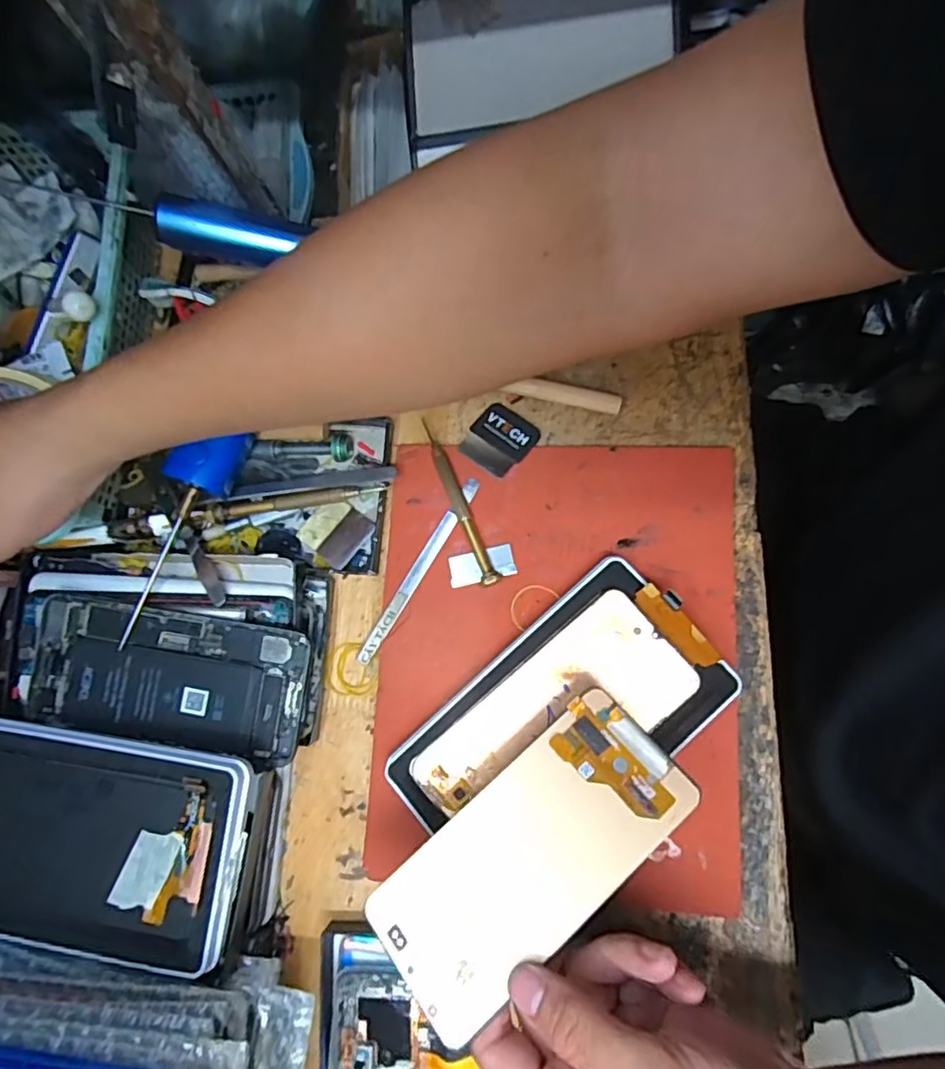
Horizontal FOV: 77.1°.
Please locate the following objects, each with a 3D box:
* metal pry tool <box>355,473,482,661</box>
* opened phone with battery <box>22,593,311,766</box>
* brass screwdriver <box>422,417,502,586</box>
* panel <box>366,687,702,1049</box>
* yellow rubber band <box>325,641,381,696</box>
[{"bbox_3d":[-0.033,0.022,0.361,0.009,0.004,0.129,31,85,6],"label":"metal pry tool"},{"bbox_3d":[-0.174,0.079,0.337,0.156,0.004,0.073,11,87,1],"label":"opened phone with battery"},{"bbox_3d":[-0.010,-0.020,0.359,0.012,0.010,0.109,-25,79,1],"label":"brass screwdriver"},{"bbox_3d":[0.027,0.146,0.275,0.152,0.004,0.071,-40,62,-10],"label":"panel"},{"bbox_3d":[-0.073,0.082,0.359,0.032,0.005,0.031,0,79,1],"label":"yellow rubber band"}]

